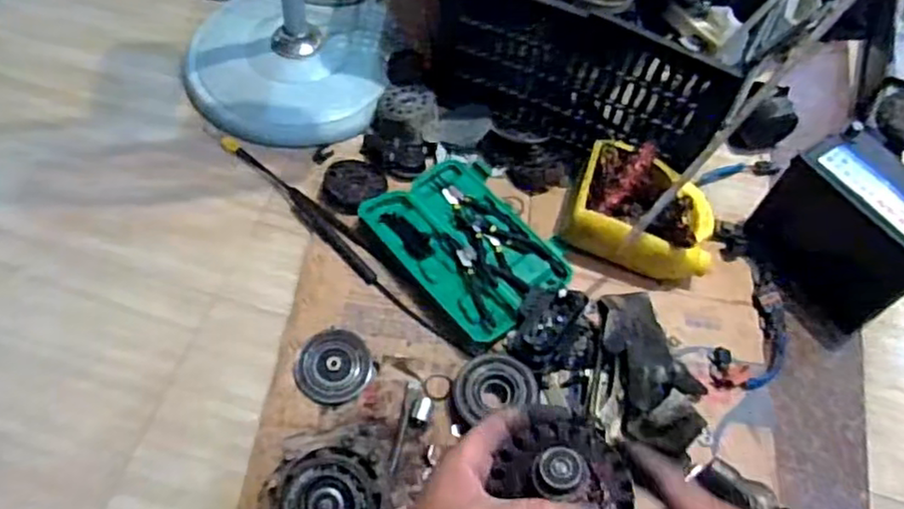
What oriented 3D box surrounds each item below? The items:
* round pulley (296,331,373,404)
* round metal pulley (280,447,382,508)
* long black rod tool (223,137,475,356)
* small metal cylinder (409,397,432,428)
[{"bbox_3d":[-0.170,0.161,0.985,0.106,0.017,0.106,5,63,-11],"label":"round pulley"},{"bbox_3d":[-0.130,0.258,0.723,0.099,0.040,0.107,-12,61,-12],"label":"round metal pulley"},{"bbox_3d":[-0.186,-0.026,1.097,0.564,0.016,0.037,41,64,19],"label":"long black rod tool"},{"bbox_3d":[-0.043,0.219,0.944,0.022,0.019,0.042,19,58,7],"label":"small metal cylinder"}]

